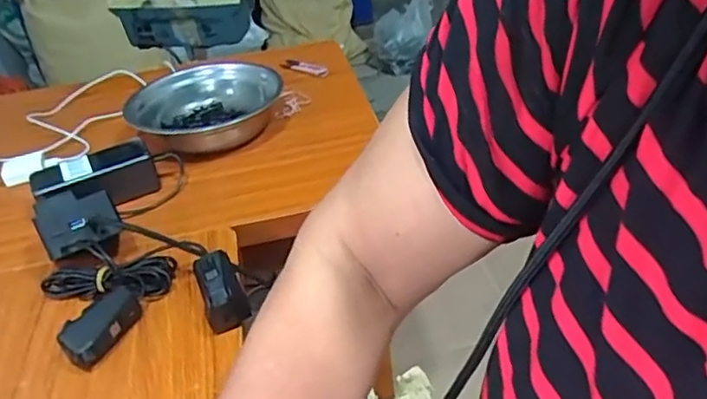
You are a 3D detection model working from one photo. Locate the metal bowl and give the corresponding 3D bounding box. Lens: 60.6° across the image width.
[{"bbox_3d":[-0.185,-0.114,0.789,0.180,0.060,0.191,-5,34,3],"label":"metal bowl"}]

